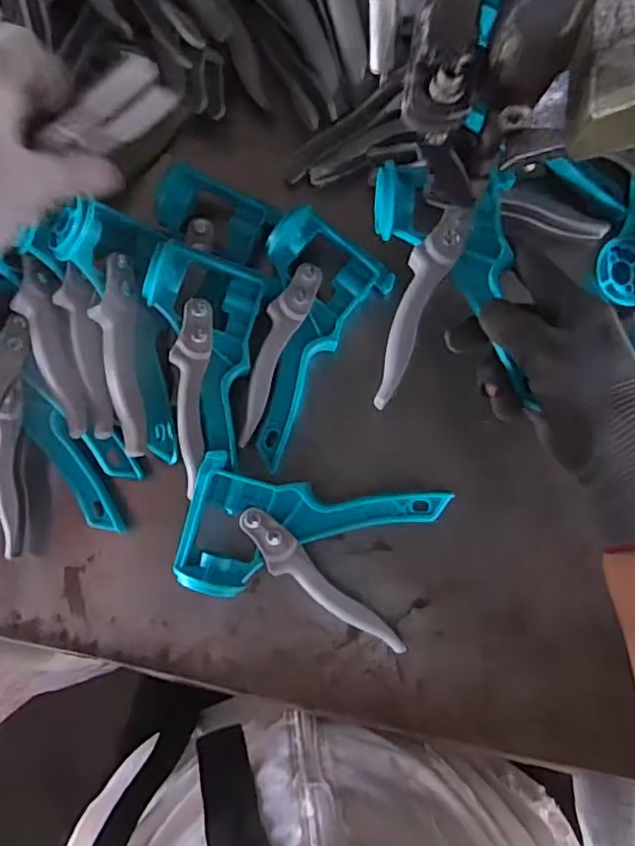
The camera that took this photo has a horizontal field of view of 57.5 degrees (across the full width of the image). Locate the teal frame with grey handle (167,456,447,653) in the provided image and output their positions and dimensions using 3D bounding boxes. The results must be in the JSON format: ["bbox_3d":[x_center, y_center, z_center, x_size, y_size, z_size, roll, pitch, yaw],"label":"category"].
[{"bbox_3d":[-0.005,0.076,0.372,0.155,0.034,0.093,14,80,4],"label":"teal frame with grey handle"}]

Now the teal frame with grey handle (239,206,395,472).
[{"bbox_3d":[-0.020,-0.061,0.384,0.078,0.033,0.155,33,82,7],"label":"teal frame with grey handle"}]

